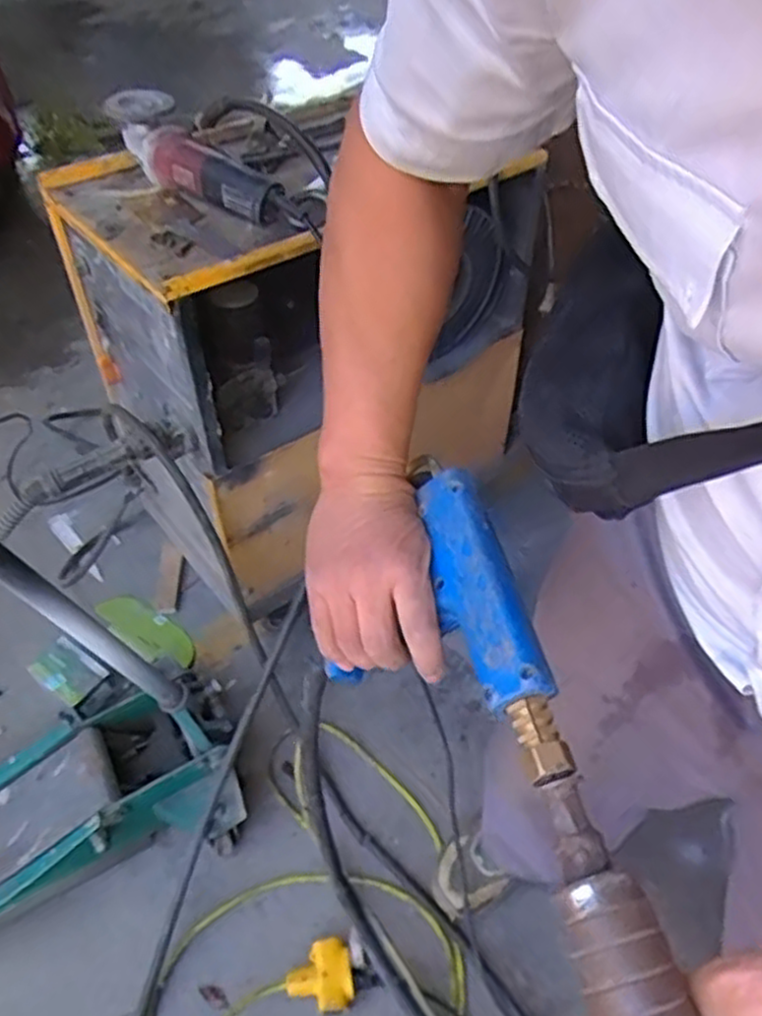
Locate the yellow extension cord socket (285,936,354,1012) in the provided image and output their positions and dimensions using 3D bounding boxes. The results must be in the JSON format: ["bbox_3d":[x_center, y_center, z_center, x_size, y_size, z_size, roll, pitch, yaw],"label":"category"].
[{"bbox_3d":[-0.085,0.637,1.019,0.090,0.049,0.087,-12,50,-6],"label":"yellow extension cord socket"}]

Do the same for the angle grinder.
[{"bbox_3d":[-0.244,-0.472,1.002,0.092,0.097,0.294,-37,56,-26],"label":"angle grinder"}]

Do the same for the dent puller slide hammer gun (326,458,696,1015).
[{"bbox_3d":[0.120,0.238,0.341,0.040,0.035,0.649,-14,58,-7],"label":"dent puller slide hammer gun"}]

